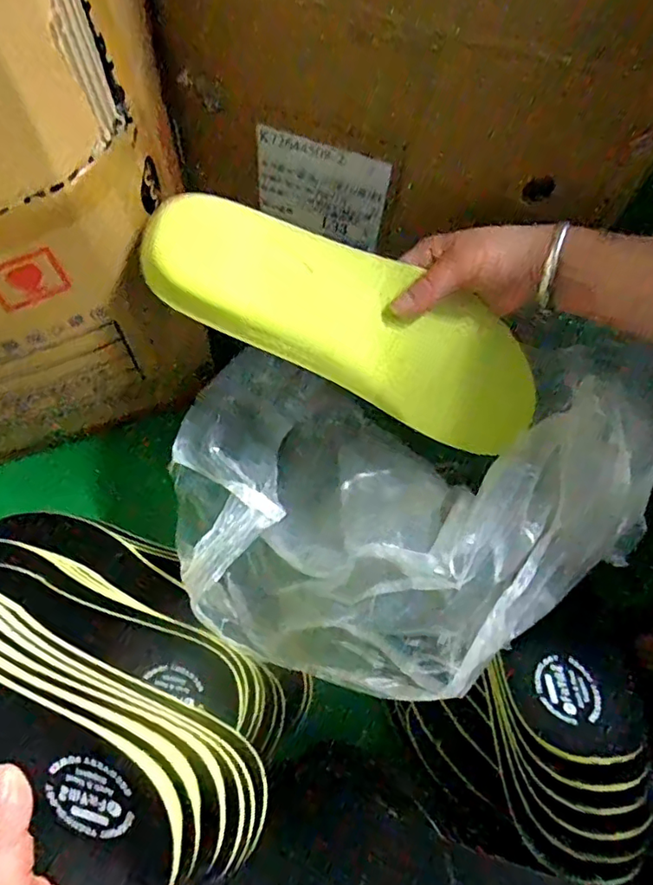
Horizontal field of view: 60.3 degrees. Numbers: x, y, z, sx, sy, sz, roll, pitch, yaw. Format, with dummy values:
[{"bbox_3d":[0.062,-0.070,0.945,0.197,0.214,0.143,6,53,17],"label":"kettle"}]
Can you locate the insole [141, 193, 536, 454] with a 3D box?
[{"bbox_3d":[0.022,-0.077,0.362,0.263,0.015,0.087,25,95,-16],"label":"insole"}]

